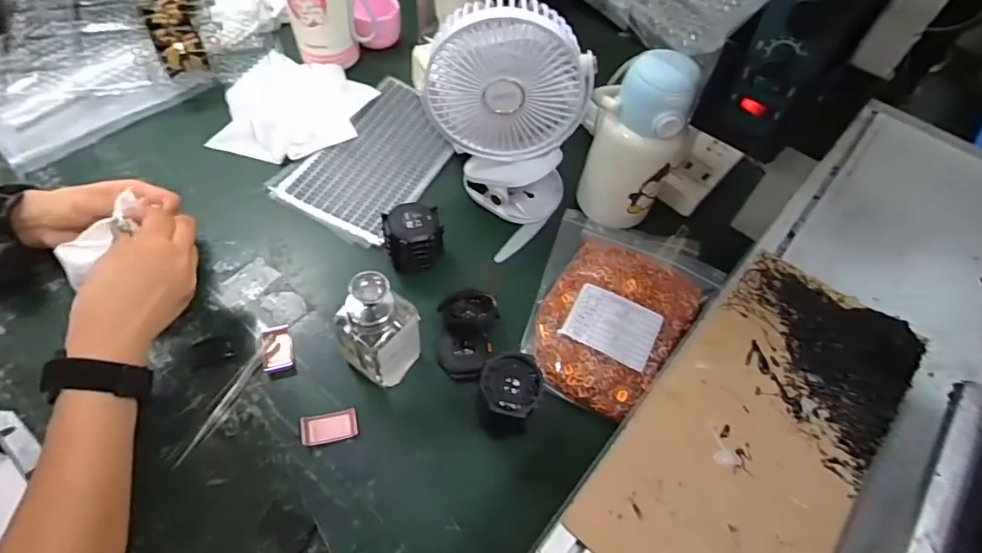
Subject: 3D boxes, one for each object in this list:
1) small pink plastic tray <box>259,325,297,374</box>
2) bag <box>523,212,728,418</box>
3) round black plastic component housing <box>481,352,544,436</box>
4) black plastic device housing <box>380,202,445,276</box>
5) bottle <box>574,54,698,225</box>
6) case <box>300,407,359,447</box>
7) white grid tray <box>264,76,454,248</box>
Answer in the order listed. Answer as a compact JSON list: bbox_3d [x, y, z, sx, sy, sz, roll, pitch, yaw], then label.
[{"bbox_3d":[-0.192,0.064,0.469,0.026,0.004,0.045,-13,60,-12],"label":"small pink plastic tray"},{"bbox_3d":[0.113,0.029,0.503,0.156,0.029,0.194,28,60,12],"label":"bag"},{"bbox_3d":[0.015,0.095,0.423,0.046,0.059,0.050,2,58,-3],"label":"round black plastic component housing"},{"bbox_3d":[-0.075,-0.034,0.509,0.057,0.056,0.053,-15,61,-13],"label":"black plastic device housing"},{"bbox_3d":[0.135,-0.123,0.507,0.093,0.172,0.067,23,60,10],"label":"bottle"},{"bbox_3d":[-0.134,0.126,0.435,0.044,0.008,0.024,-12,60,-12],"label":"case"},{"bbox_3d":[-0.127,-0.135,0.590,0.138,0.007,0.209,30,61,13],"label":"white grid tray"}]

